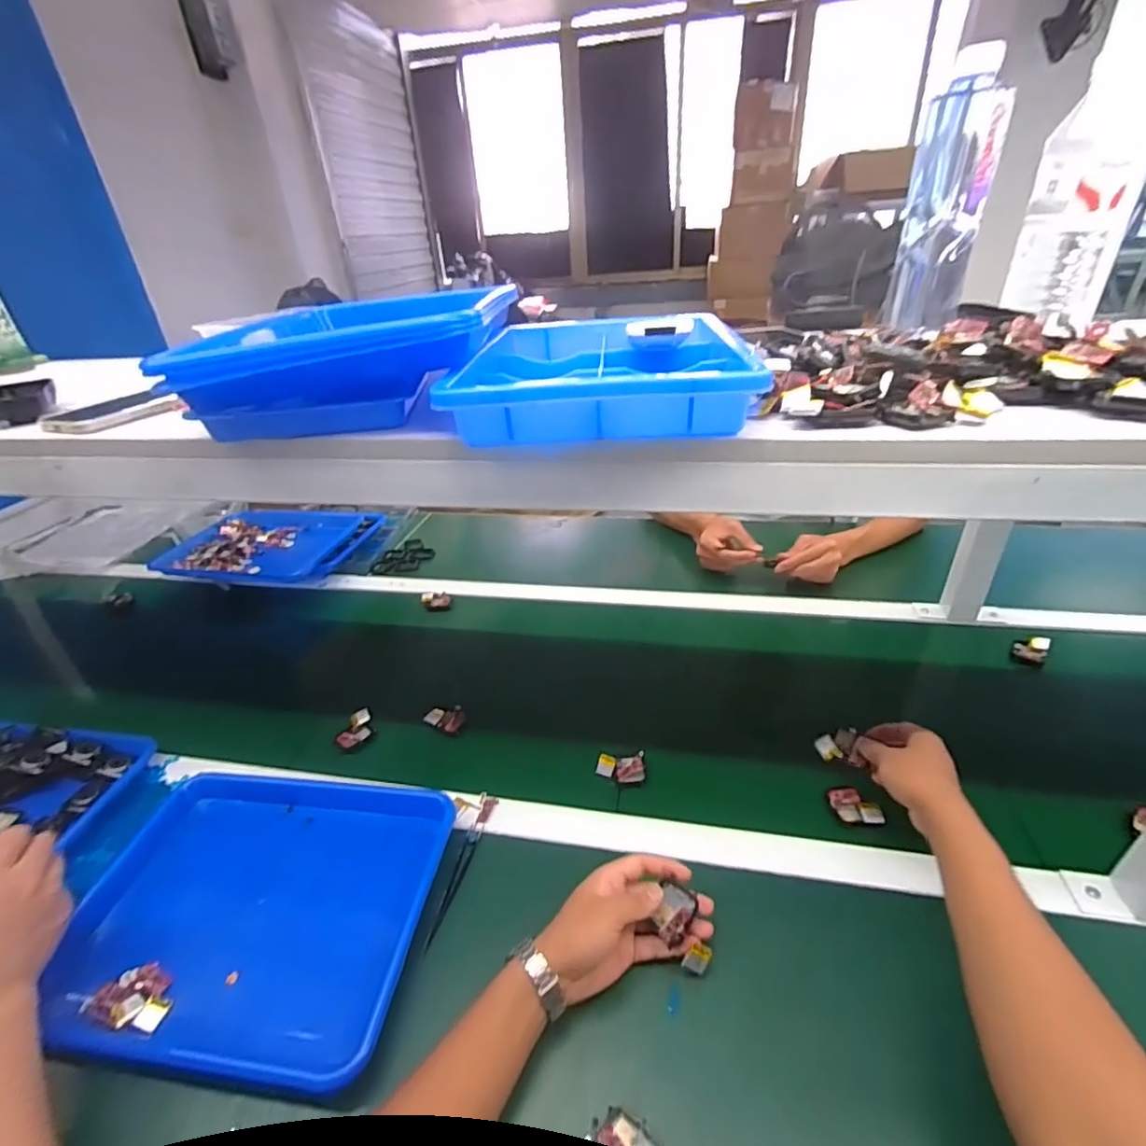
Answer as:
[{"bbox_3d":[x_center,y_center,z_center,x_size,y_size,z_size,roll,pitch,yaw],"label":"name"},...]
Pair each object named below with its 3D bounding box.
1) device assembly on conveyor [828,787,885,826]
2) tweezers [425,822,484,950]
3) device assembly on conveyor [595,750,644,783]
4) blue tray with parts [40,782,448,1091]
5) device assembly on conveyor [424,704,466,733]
[{"bbox_3d":[0.299,0.244,0.592,0.049,0.010,0.041,5,33,16],"label":"device assembly on conveyor"},{"bbox_3d":[-0.117,0.307,0.559,0.015,0.011,0.120,4,33,15],"label":"tweezers"},{"bbox_3d":[0.056,0.229,0.656,0.056,0.010,0.036,-6,56,7],"label":"device assembly on conveyor"},{"bbox_3d":[-0.295,0.308,0.530,0.321,0.030,0.241,0,32,8],"label":"blue tray with parts"},{"bbox_3d":[-0.168,0.191,0.743,0.048,0.016,0.037,8,34,20],"label":"device assembly on conveyor"}]

